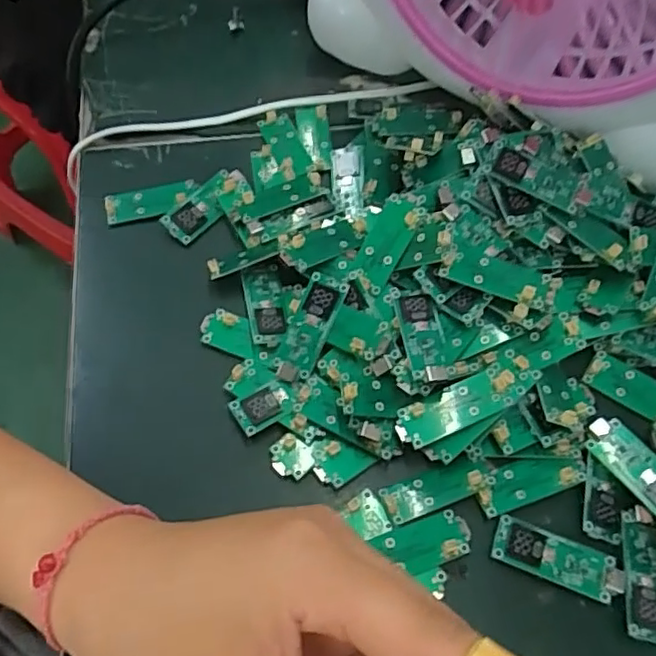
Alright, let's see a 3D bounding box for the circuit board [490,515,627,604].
[{"bbox_3d":[0.092,0.093,0.253,0.050,0.005,0.019,20,65,9],"label":"circuit board"}]

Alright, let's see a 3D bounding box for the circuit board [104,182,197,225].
[{"bbox_3d":[-0.094,-0.066,0.335,0.048,0.007,0.017,-10,64,-6],"label":"circuit board"}]

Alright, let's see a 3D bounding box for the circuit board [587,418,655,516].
[{"bbox_3d":[0.131,0.059,0.262,0.019,0.005,0.050,-39,60,-4],"label":"circuit board"}]

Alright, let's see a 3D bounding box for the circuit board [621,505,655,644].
[{"bbox_3d":[0.125,0.098,0.252,0.016,0.005,0.050,6,64,2],"label":"circuit board"}]

